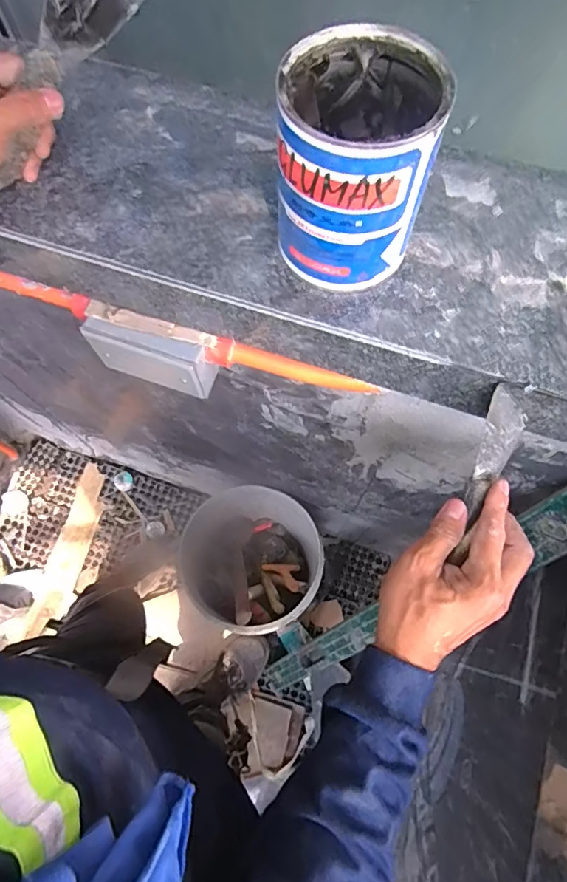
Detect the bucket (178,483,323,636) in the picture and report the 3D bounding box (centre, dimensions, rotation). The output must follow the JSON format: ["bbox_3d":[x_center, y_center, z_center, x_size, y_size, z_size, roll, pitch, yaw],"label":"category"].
[{"bbox_3d":[-0.051,0.286,1.117,0.270,0.316,0.283,0,70,1],"label":"bucket"}]

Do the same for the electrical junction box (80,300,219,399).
[{"bbox_3d":[-0.128,-0.086,0.465,0.121,0.072,0.034,17,71,7],"label":"electrical junction box"}]

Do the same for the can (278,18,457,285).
[{"bbox_3d":[0.046,-0.181,0.324,0.092,0.121,0.100,0,70,0],"label":"can"}]

